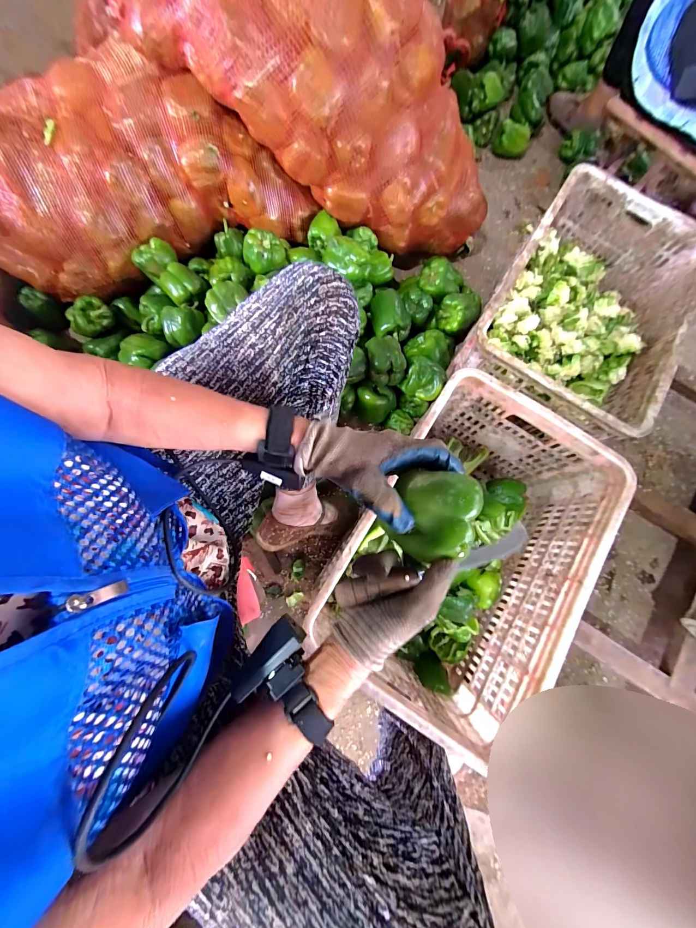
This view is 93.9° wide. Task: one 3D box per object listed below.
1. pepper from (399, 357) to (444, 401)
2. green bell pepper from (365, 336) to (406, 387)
[{"bbox_3d":[0.167,-0.189,0.722,0.087,0.069,0.069,13,77,1],"label":"pepper"},{"bbox_3d":[0.083,-0.232,0.715,0.077,0.064,0.102,-9,77,-4],"label":"green bell pepper"}]

